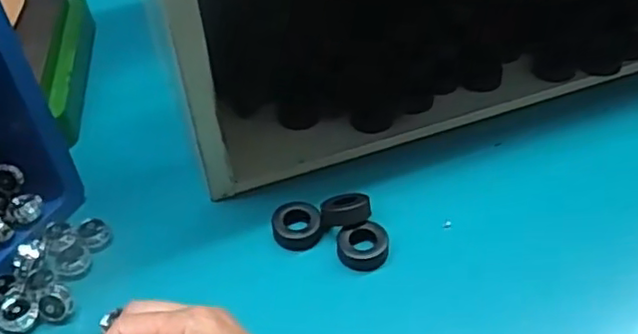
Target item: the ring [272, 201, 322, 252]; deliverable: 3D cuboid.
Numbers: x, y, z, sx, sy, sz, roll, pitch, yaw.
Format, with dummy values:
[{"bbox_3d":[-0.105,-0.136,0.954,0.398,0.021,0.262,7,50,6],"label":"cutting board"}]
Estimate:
[{"bbox_3d":[-0.017,0.042,0.487,0.035,0.014,0.039,-7,47,-5],"label":"ring"}]

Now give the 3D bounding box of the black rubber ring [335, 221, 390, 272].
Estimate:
[{"bbox_3d":[0.032,0.056,0.473,0.036,0.017,0.033,-1,47,1],"label":"black rubber ring"}]

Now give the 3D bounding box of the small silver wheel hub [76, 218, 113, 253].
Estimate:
[{"bbox_3d":[-0.167,0.051,0.485,0.023,0.013,0.024,-1,47,1],"label":"small silver wheel hub"}]

